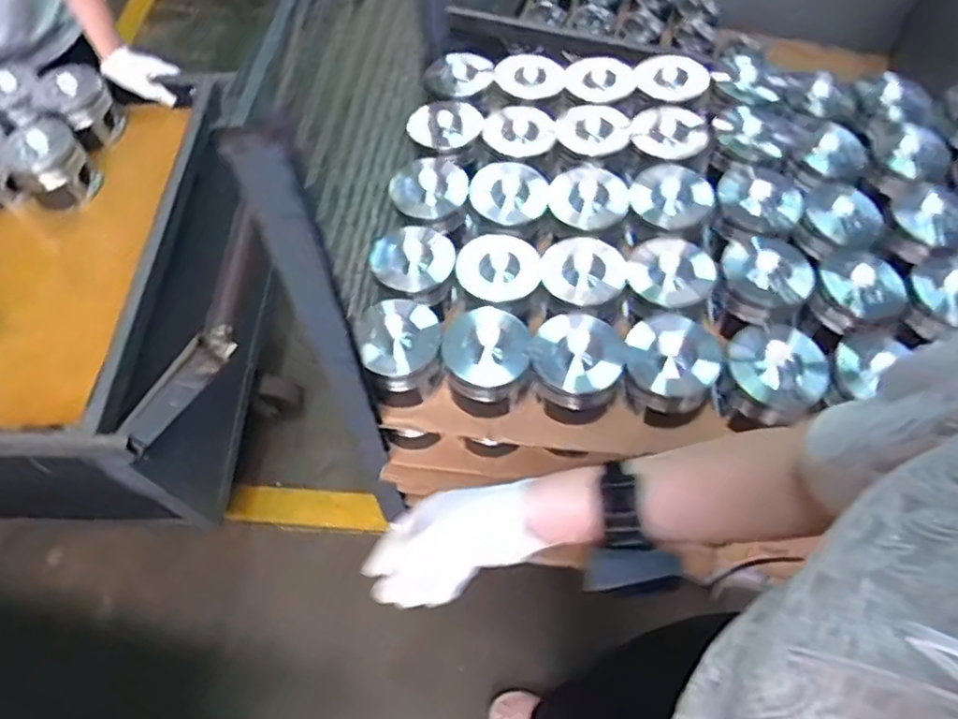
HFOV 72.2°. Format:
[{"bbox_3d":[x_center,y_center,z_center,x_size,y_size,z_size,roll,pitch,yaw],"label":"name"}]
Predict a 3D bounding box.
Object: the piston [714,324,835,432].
[{"bbox_3d":[0.358,0.021,0.815,0.117,0.085,0.114,38,66,20],"label":"piston"}]

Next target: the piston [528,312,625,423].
[{"bbox_3d":[0.123,0.009,0.855,0.115,0.102,0.112,16,60,9],"label":"piston"}]

